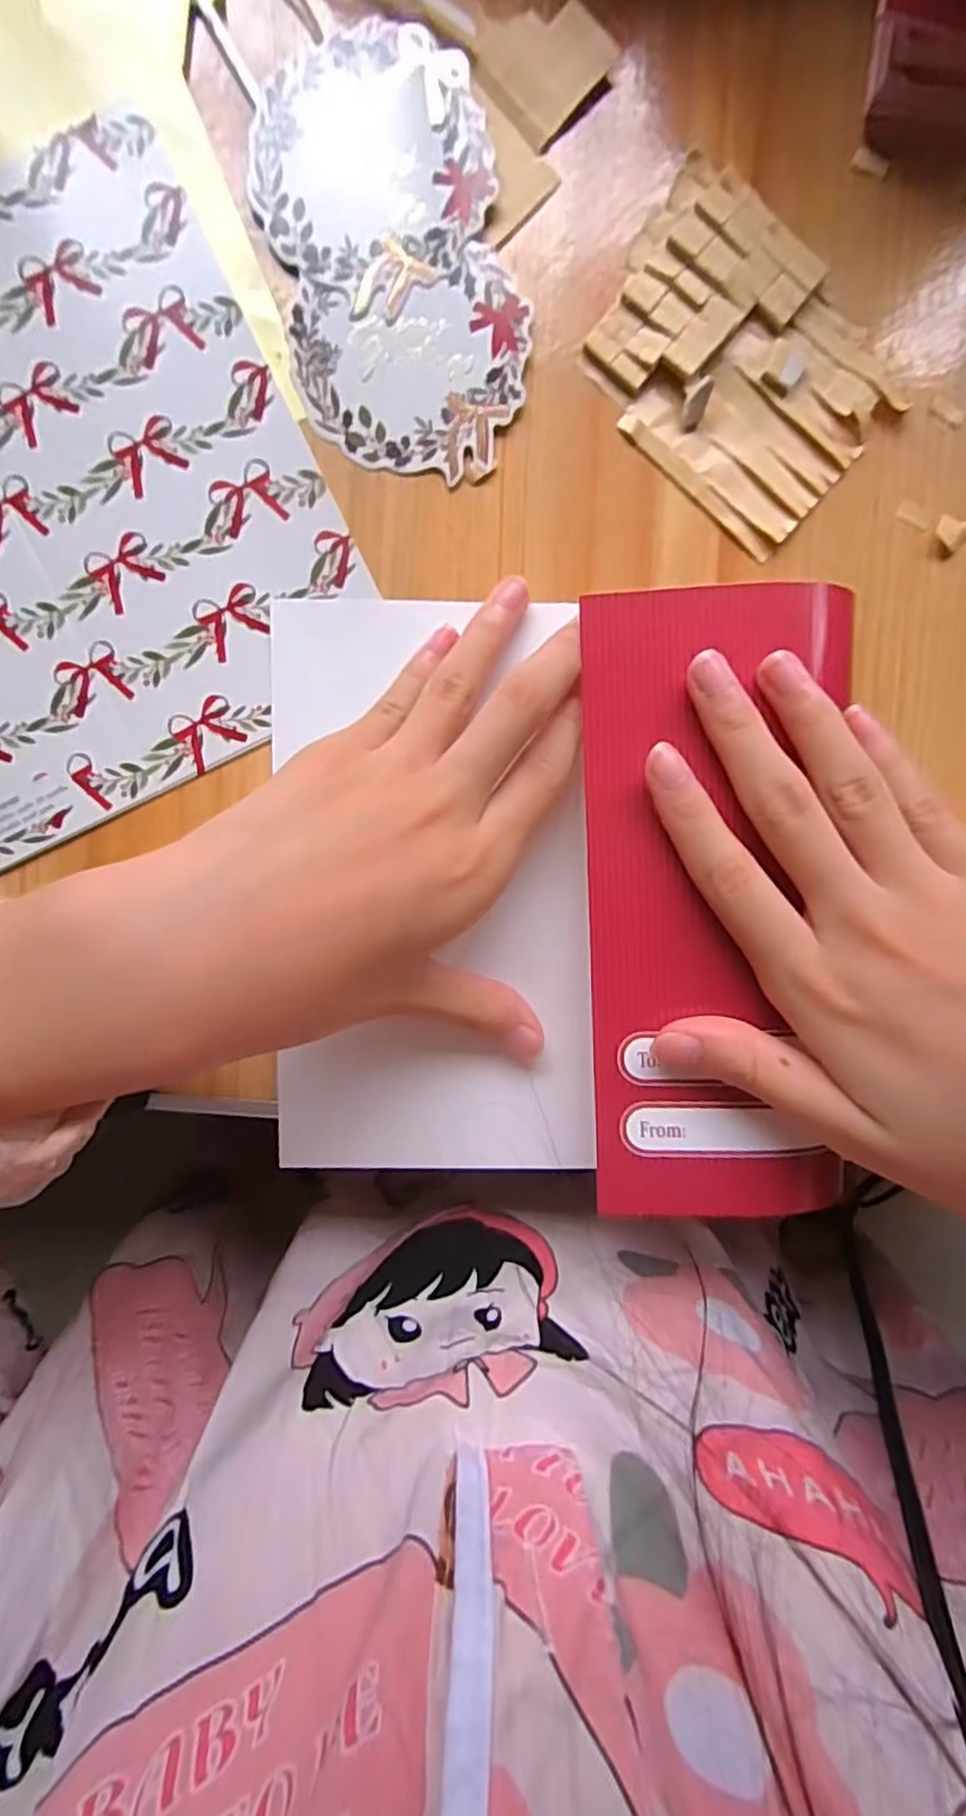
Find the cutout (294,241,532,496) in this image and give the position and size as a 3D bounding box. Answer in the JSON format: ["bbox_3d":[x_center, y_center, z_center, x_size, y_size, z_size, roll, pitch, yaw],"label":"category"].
[{"bbox_3d":[-0.019,-0.155,0.192,0.067,0.004,0.059,-13,93,3],"label":"cutout"}]

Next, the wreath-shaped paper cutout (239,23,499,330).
[{"bbox_3d":[-0.032,-0.210,0.187,0.067,0.004,0.067,0,96,0],"label":"wreath-shaped paper cutout"}]

